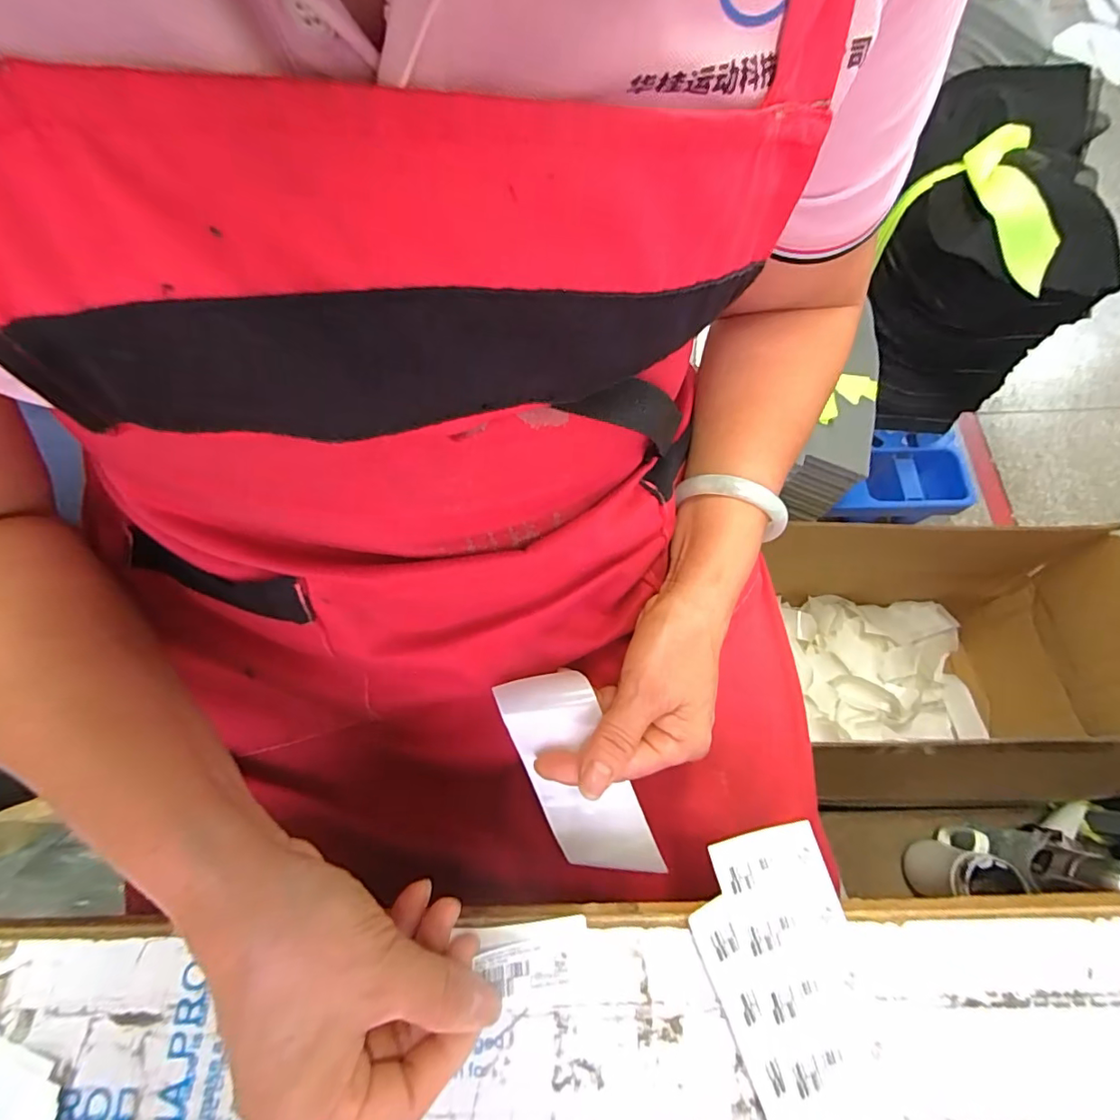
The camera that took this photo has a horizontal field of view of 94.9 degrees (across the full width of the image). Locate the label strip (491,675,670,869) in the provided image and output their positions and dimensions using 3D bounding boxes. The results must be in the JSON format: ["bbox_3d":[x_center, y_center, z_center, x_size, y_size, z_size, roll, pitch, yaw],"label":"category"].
[{"bbox_3d":[0.012,0.125,0.291,0.051,0.016,0.132,-27,96,-10],"label":"label strip"}]

